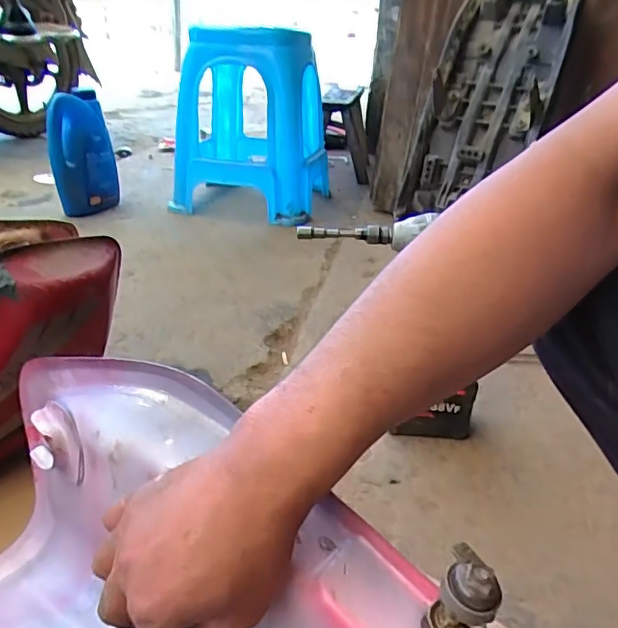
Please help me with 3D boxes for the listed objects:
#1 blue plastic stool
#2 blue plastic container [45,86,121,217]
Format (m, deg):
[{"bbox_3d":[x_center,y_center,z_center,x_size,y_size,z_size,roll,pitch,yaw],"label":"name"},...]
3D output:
[{"bbox_3d":[-0.140,-0.523,1.563,0.386,0.455,0.402,7,26,5],"label":"blue plastic stool"},{"bbox_3d":[-0.587,-0.405,1.465,0.161,0.308,0.119,-4,27,-18],"label":"blue plastic container"}]

